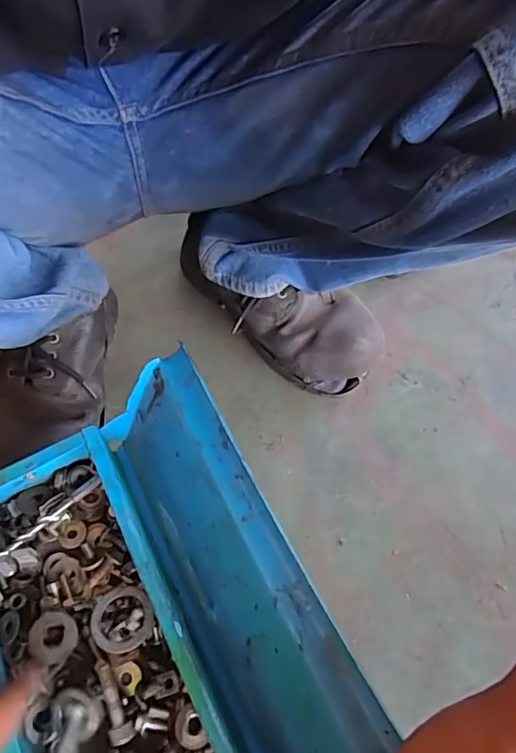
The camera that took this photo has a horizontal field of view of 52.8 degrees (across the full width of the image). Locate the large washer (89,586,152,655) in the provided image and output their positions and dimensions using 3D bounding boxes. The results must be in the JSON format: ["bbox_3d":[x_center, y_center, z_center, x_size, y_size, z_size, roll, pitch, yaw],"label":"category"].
[{"bbox_3d":[-0.077,0.138,0.296,0.035,0.005,0.034,-3,56,5],"label":"large washer"}]

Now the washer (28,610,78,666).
[{"bbox_3d":[-0.112,0.143,0.285,0.024,0.004,0.026,13,57,-21],"label":"washer"}]

